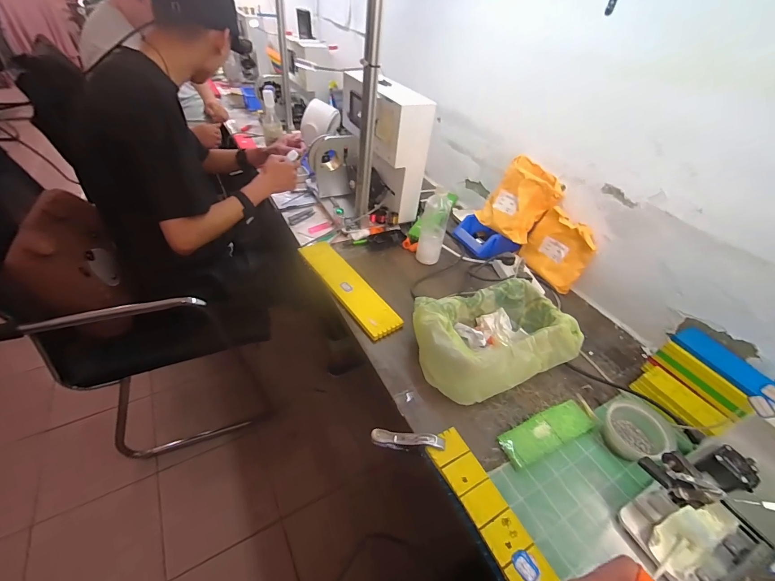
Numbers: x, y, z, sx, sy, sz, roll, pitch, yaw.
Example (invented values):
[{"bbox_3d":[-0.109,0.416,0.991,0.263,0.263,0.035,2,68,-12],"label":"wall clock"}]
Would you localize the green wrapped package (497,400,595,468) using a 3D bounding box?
[{"bbox_3d":[0.272,0.238,0.577,0.173,0.015,0.056,-15,46,-23],"label":"green wrapped package"}]

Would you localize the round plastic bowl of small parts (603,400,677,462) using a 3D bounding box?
[{"bbox_3d":[0.415,0.234,0.569,0.089,0.058,0.093,4,41,-4],"label":"round plastic bowl of small parts"}]

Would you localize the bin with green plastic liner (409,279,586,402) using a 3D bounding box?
[{"bbox_3d":[0.215,0.093,0.666,0.302,0.111,0.176,-13,45,-22],"label":"bin with green plastic liner"}]

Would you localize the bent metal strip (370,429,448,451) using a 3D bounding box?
[{"bbox_3d":[0.033,0.242,0.546,0.116,0.021,0.022,-2,40,12],"label":"bent metal strip"}]

